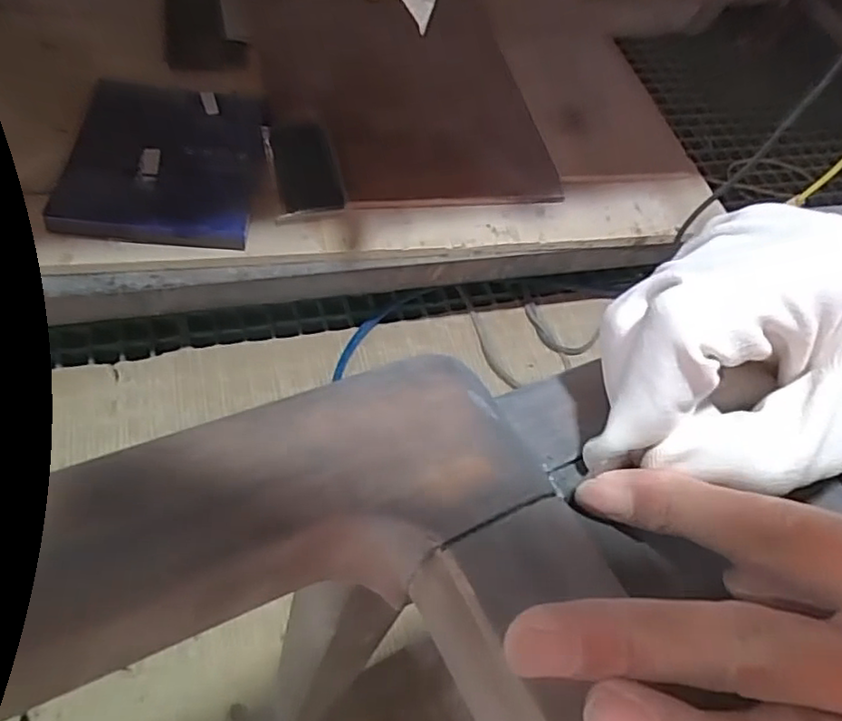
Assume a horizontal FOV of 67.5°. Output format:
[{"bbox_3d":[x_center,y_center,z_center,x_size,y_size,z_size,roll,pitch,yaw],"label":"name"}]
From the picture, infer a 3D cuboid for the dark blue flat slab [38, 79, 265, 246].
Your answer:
[{"bbox_3d":[-0.336,-0.274,0.847,0.238,0.055,0.293,4,55,-7],"label":"dark blue flat slab"}]

